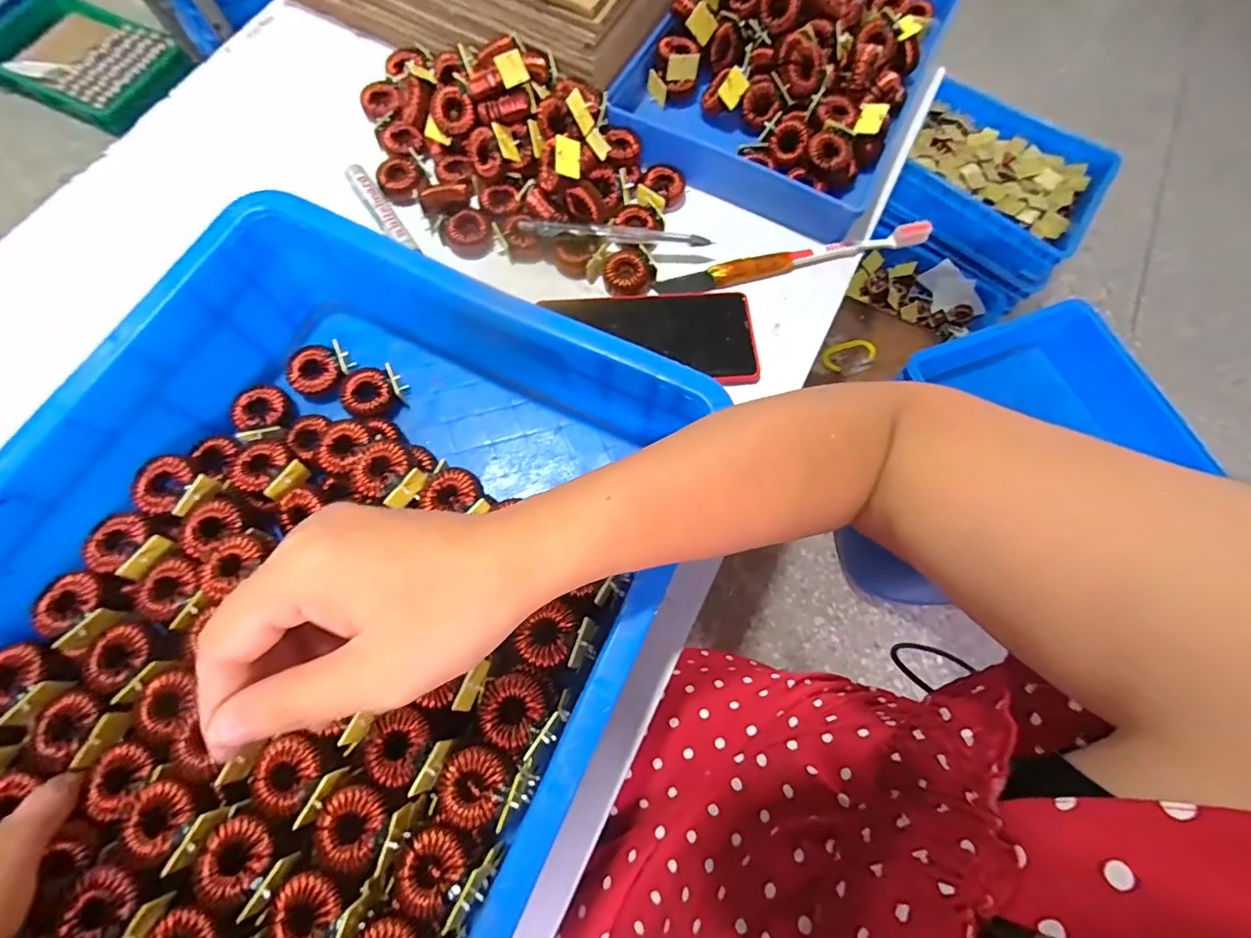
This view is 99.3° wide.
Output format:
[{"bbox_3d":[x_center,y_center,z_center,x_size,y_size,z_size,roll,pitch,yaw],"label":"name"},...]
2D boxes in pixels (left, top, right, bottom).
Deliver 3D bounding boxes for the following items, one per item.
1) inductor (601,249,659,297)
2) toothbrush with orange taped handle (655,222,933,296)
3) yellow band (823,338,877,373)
[{"bbox_3d":[0.001,-0.154,0.422,0.038,0.015,0.035,1,72,-2],"label":"inductor"},{"bbox_3d":[0.141,-0.174,0.436,0.236,0.018,0.020,-15,74,-7],"label":"toothbrush with orange taped handle"},{"bbox_3d":[0.363,-0.181,0.858,0.084,0.018,0.053,-21,72,-8],"label":"yellow band"}]

